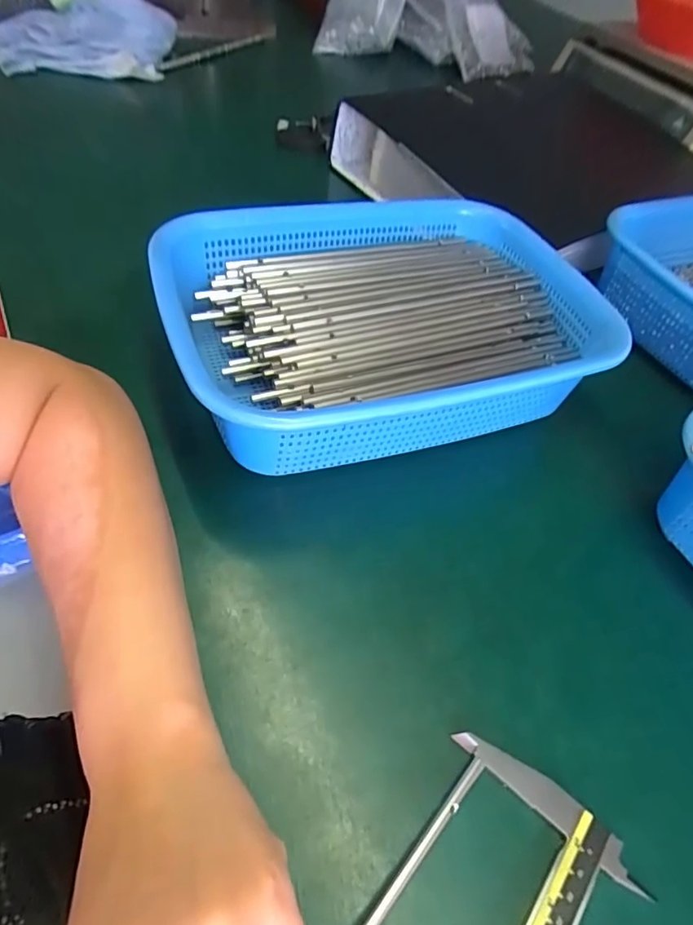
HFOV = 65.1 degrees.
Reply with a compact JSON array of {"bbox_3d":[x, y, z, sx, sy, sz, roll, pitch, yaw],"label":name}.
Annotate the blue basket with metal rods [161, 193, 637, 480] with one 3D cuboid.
[{"bbox_3d":[0.027,-0.090,0.380,0.278,0.082,0.197,-11,53,-17],"label":"blue basket with metal rods"}]

